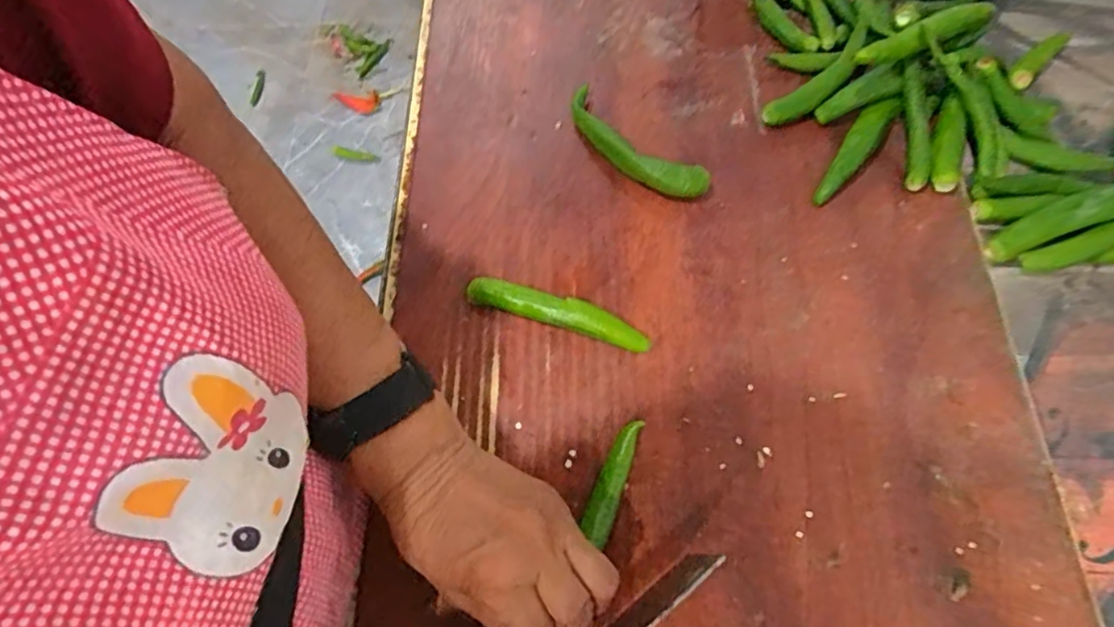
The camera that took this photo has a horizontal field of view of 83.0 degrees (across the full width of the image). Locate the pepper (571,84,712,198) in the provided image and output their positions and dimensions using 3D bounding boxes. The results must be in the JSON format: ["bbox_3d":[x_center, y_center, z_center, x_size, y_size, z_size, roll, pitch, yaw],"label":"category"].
[{"bbox_3d":[0.053,-0.125,0.464,0.034,0.029,0.131,-42,70,-16],"label":"pepper"}]

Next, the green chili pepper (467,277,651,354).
[{"bbox_3d":[0.000,-0.001,0.424,0.127,0.018,0.019,18,66,11],"label":"green chili pepper"}]

